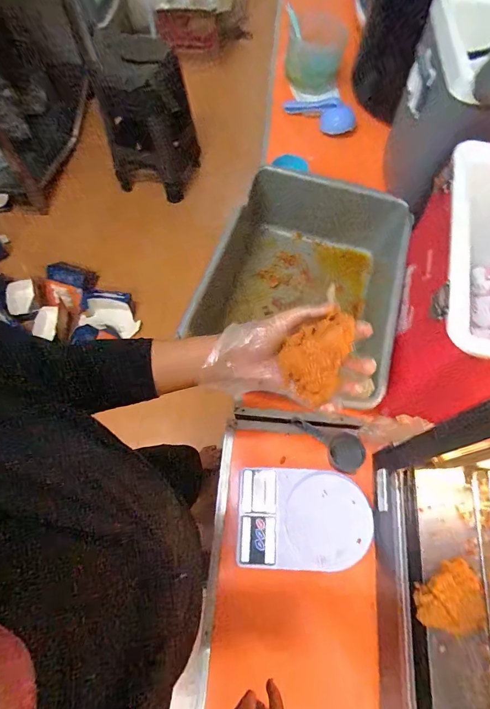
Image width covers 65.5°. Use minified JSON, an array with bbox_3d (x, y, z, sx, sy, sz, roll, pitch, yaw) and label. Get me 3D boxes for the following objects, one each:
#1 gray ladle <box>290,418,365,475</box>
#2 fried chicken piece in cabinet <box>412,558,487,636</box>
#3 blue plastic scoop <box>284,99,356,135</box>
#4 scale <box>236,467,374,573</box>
[{"bbox_3d":[0.148,0.150,0.676,0.135,0.027,0.059,40,71,16],"label":"gray ladle"},{"bbox_3d":[0.248,0.303,0.465,0.084,0.052,0.068,-26,68,-12],"label":"fried chicken piece in cabinet"},{"bbox_3d":[0.209,-0.664,1.081,0.201,0.069,0.082,9,66,3],"label":"blue plastic scoop"},{"bbox_3d":[0.095,0.266,0.623,0.208,0.035,0.151,2,65,0],"label":"scale"}]

